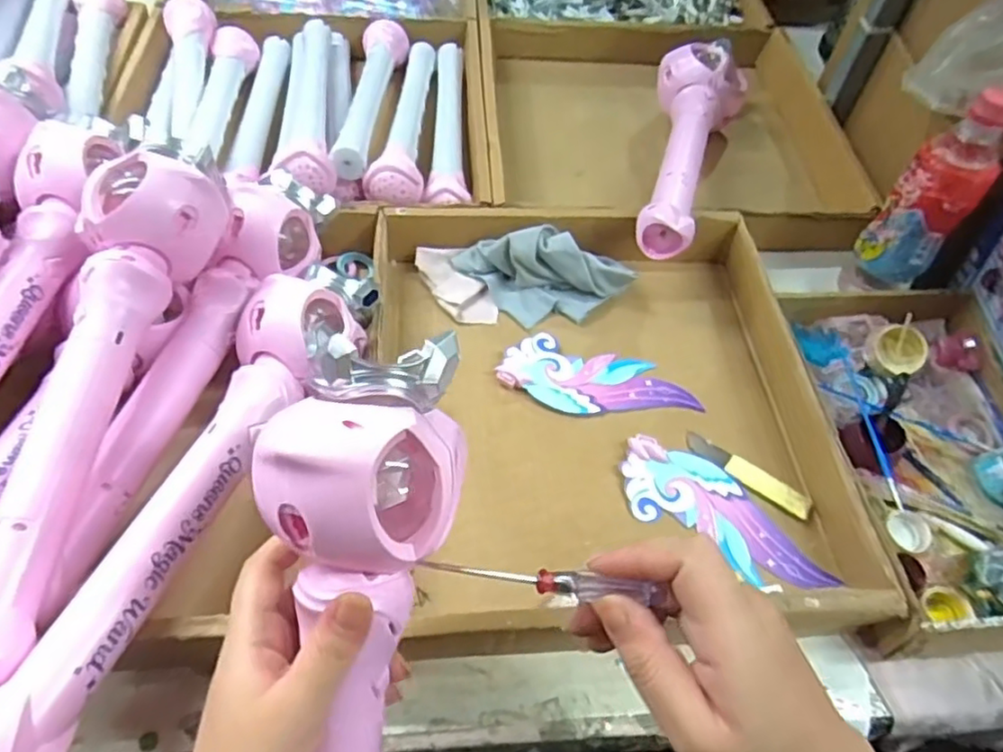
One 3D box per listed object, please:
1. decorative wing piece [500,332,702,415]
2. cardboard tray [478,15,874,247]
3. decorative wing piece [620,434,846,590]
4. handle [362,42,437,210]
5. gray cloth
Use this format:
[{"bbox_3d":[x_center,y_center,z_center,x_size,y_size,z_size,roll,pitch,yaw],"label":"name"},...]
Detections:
[{"bbox_3d":[0.083,0.005,0.559,0.166,0.007,0.071,15,56,1],"label":"decorative wing piece"},{"bbox_3d":[0.175,-0.283,0.734,0.376,0.070,0.389,0,56,-4],"label":"cardboard tray"},{"bbox_3d":[0.169,0.104,0.493,0.167,0.013,0.066,27,58,13],"label":"decorative wing piece"},{"bbox_3d":[-0.103,-0.289,0.693,0.052,0.049,0.305,1,56,-4],"label":"handle"},{"bbox_3d":[0.019,-0.091,0.595,0.194,0.053,0.074,4,55,-2],"label":"gray cloth"}]

